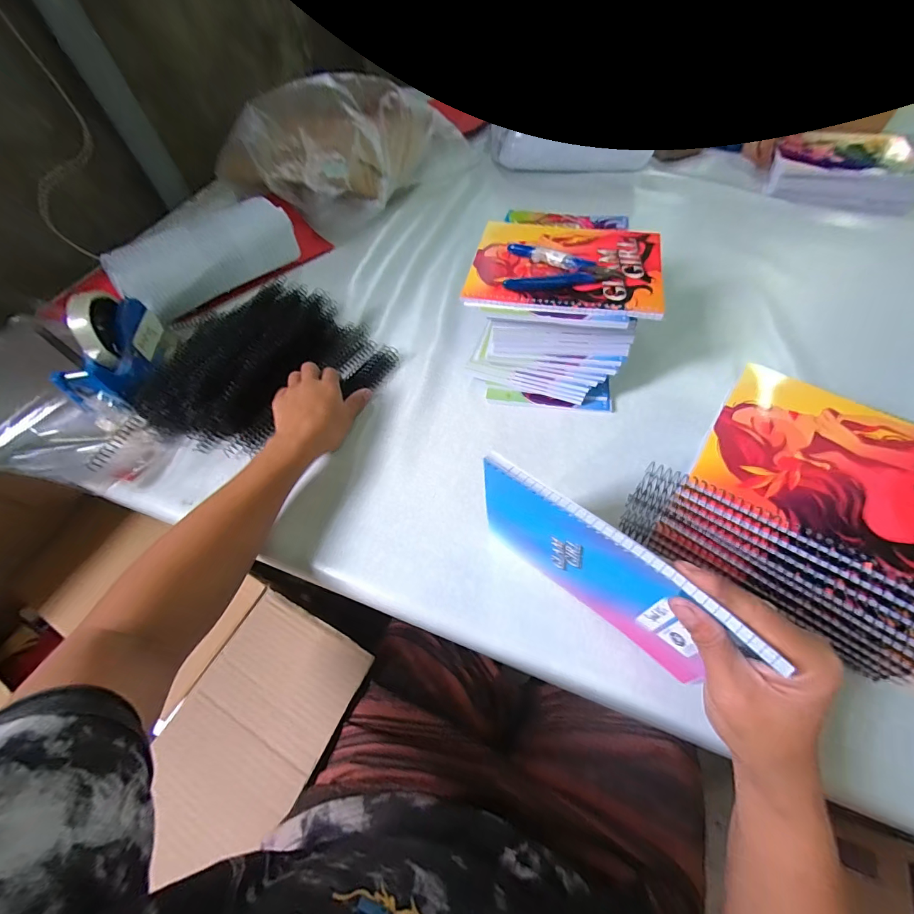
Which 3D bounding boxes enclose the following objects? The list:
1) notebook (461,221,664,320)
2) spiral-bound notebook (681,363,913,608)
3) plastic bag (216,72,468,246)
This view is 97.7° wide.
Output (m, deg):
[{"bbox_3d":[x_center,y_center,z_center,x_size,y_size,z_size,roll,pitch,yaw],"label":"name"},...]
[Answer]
[{"bbox_3d":[0.115,-0.209,0.430,0.194,0.008,0.154,9,59,10],"label":"notebook"},{"bbox_3d":[0.297,0.014,0.298,0.193,0.013,0.151,30,65,21],"label":"spiral-bound notebook"},{"bbox_3d":[-0.230,-0.573,0.741,0.303,0.143,0.307,33,66,22],"label":"plastic bag"}]

